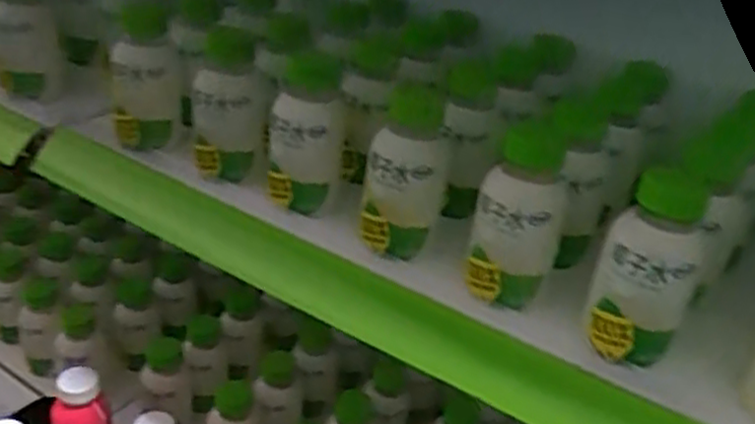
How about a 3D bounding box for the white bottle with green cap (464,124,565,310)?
[{"bbox_3d":[0.097,0.008,0.502,0.058,0.114,0.050,12,30,9],"label":"white bottle with green cap"}]

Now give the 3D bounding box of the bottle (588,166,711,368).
[{"bbox_3d":[0.172,0.034,0.463,0.053,0.118,0.049,18,31,18],"label":"bottle"}]

